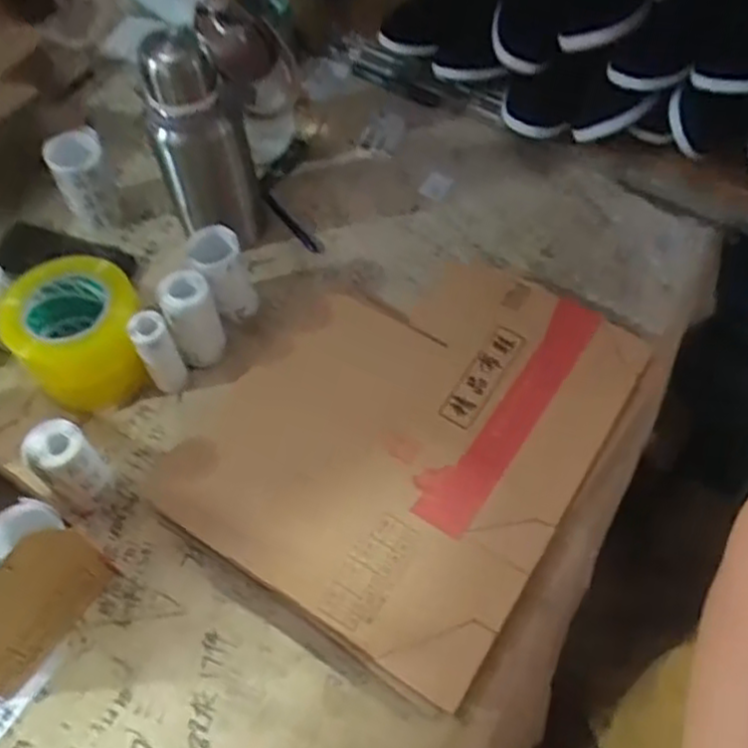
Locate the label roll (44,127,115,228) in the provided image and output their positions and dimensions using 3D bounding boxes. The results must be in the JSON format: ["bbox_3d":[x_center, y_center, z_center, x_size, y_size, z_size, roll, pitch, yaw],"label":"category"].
[{"bbox_3d":[-0.329,-0.217,0.847,0.061,0.108,0.064,-23,60,-13],"label":"label roll"}]

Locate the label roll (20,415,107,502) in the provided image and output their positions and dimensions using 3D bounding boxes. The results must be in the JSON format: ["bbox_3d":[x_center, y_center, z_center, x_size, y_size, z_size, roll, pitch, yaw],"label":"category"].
[{"bbox_3d":[-0.265,0.085,0.645,0.048,0.100,0.045,-1,57,1],"label":"label roll"}]

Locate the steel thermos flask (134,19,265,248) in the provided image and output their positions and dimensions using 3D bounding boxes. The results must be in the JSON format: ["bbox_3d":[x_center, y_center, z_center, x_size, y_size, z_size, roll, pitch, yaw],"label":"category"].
[{"bbox_3d":[-0.183,-0.233,0.767,0.084,0.242,0.076,22,60,15],"label":"steel thermos flask"}]

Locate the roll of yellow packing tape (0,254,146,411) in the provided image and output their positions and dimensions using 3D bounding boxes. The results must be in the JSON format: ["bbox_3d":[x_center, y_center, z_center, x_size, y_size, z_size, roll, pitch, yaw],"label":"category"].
[{"bbox_3d":[-0.292,-0.049,0.729,0.115,0.104,0.123,-1,57,1],"label":"roll of yellow packing tape"}]

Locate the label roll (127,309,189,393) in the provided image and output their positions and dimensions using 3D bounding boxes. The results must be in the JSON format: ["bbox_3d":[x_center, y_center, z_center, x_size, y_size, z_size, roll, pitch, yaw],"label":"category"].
[{"bbox_3d":[-0.209,-0.018,0.714,0.033,0.104,0.030,-1,57,1],"label":"label roll"}]

